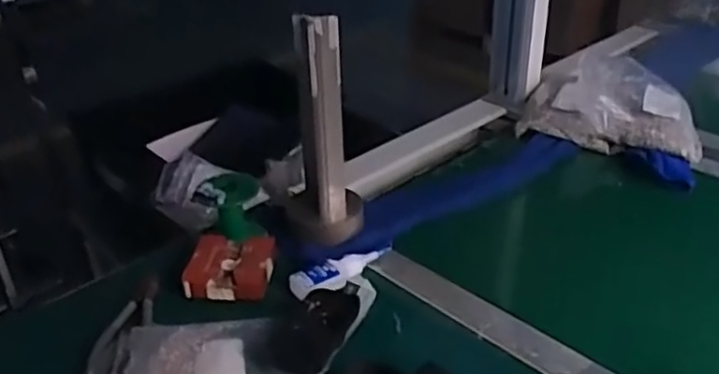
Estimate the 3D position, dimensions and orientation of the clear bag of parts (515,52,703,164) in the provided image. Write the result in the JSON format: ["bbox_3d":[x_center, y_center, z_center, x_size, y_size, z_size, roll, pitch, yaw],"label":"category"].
[{"bbox_3d":[0.374,-0.136,1.011,0.245,0.082,0.205,10,33,20],"label":"clear bag of parts"}]

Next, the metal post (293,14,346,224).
[{"bbox_3d":[-0.038,-0.056,0.721,0.044,0.242,0.038,-3,31,-1],"label":"metal post"}]

